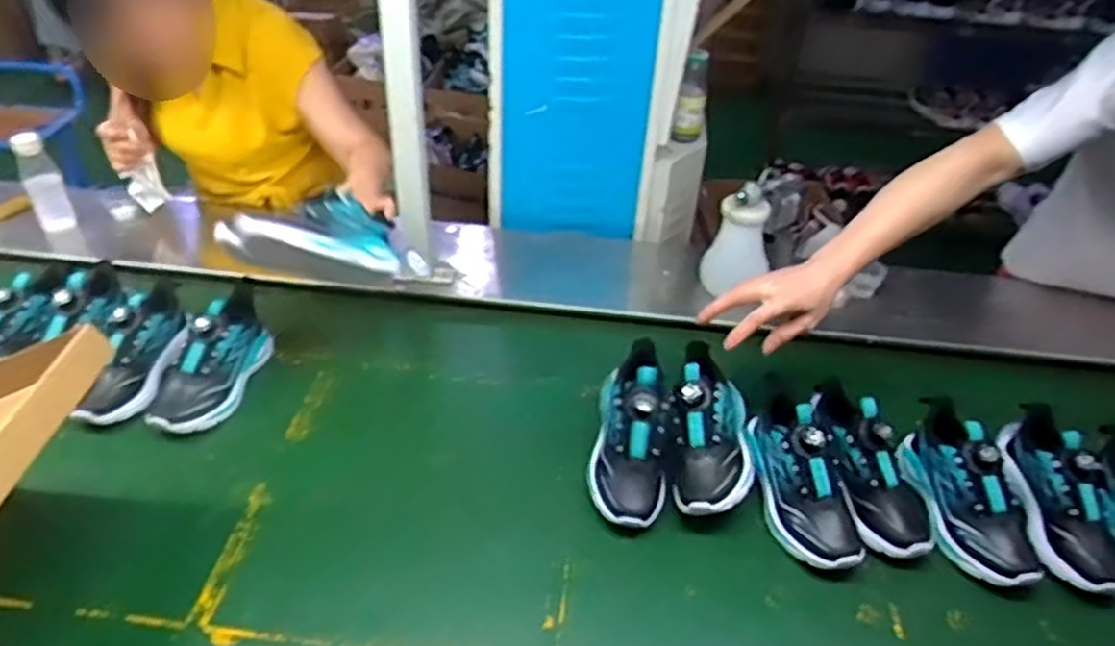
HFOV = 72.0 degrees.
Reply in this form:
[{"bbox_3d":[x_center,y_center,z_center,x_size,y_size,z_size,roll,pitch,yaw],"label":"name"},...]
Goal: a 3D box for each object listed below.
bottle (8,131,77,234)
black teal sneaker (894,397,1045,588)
[{"bbox_3d":[-0.898,-0.241,1.339,0.052,0.179,0.053,25,42,29],"label":"bottle"},{"bbox_3d":[0.507,0.203,0.947,0.099,0.109,0.238,-3,51,-9],"label":"black teal sneaker"}]

